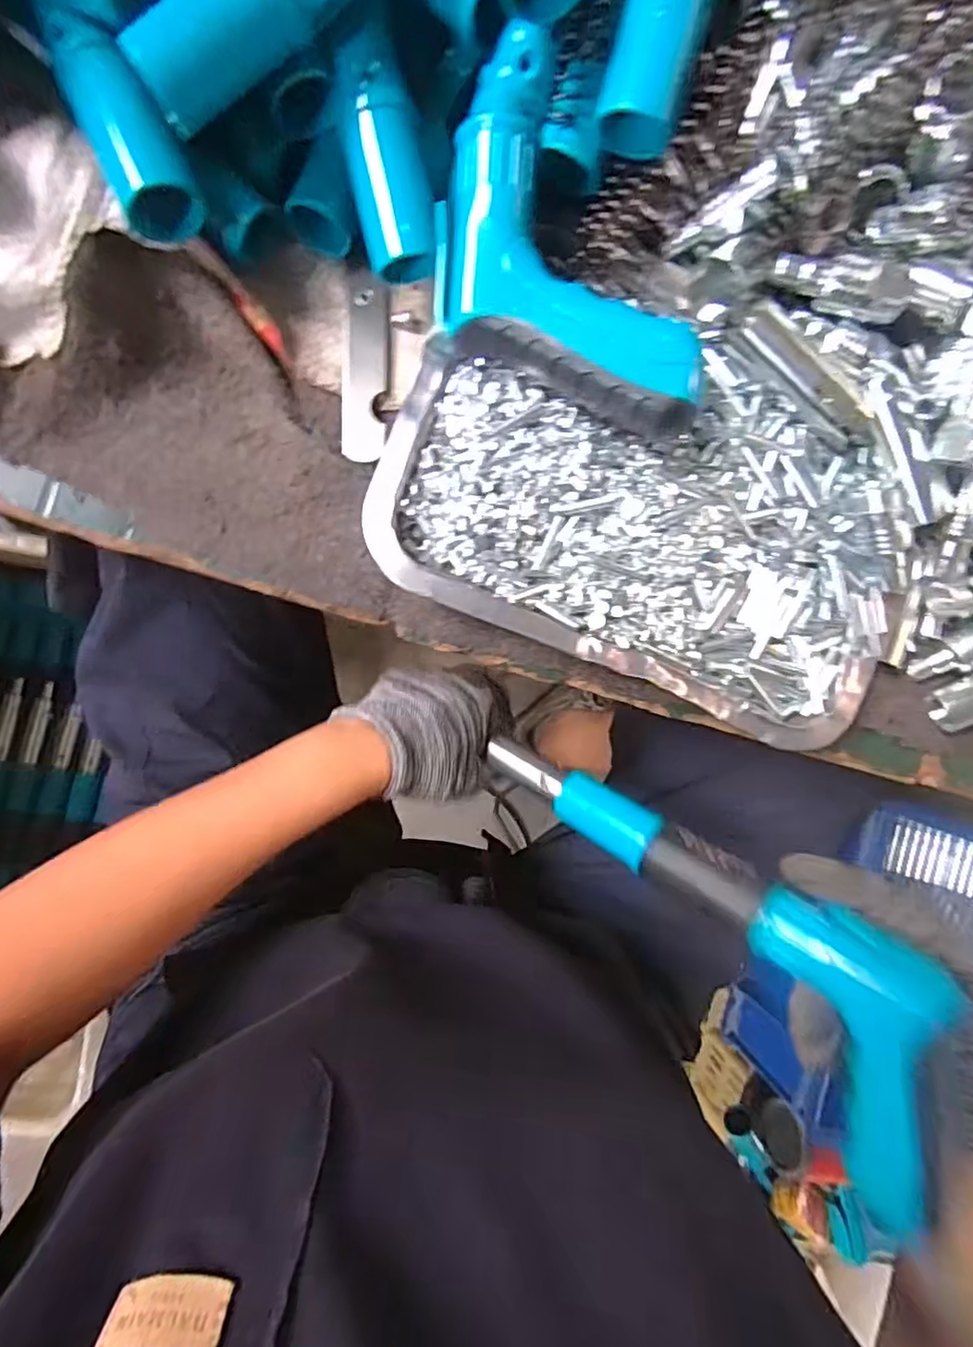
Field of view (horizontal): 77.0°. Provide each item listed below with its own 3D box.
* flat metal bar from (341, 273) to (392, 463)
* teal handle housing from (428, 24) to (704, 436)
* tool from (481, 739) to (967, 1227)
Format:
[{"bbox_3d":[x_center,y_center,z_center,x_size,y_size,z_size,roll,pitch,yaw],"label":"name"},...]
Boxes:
[{"bbox_3d":[-0.057,-0.145,0.291,0.020,0.004,0.088,3,89,-9],"label":"flat metal bar"},{"bbox_3d":[0.021,-0.163,0.250,0.080,0.030,0.159,-26,95,15],"label":"teal handle housing"},{"bbox_3d":[0.101,0.119,0.314,0.266,0.037,0.090,37,86,32],"label":"tool"}]

